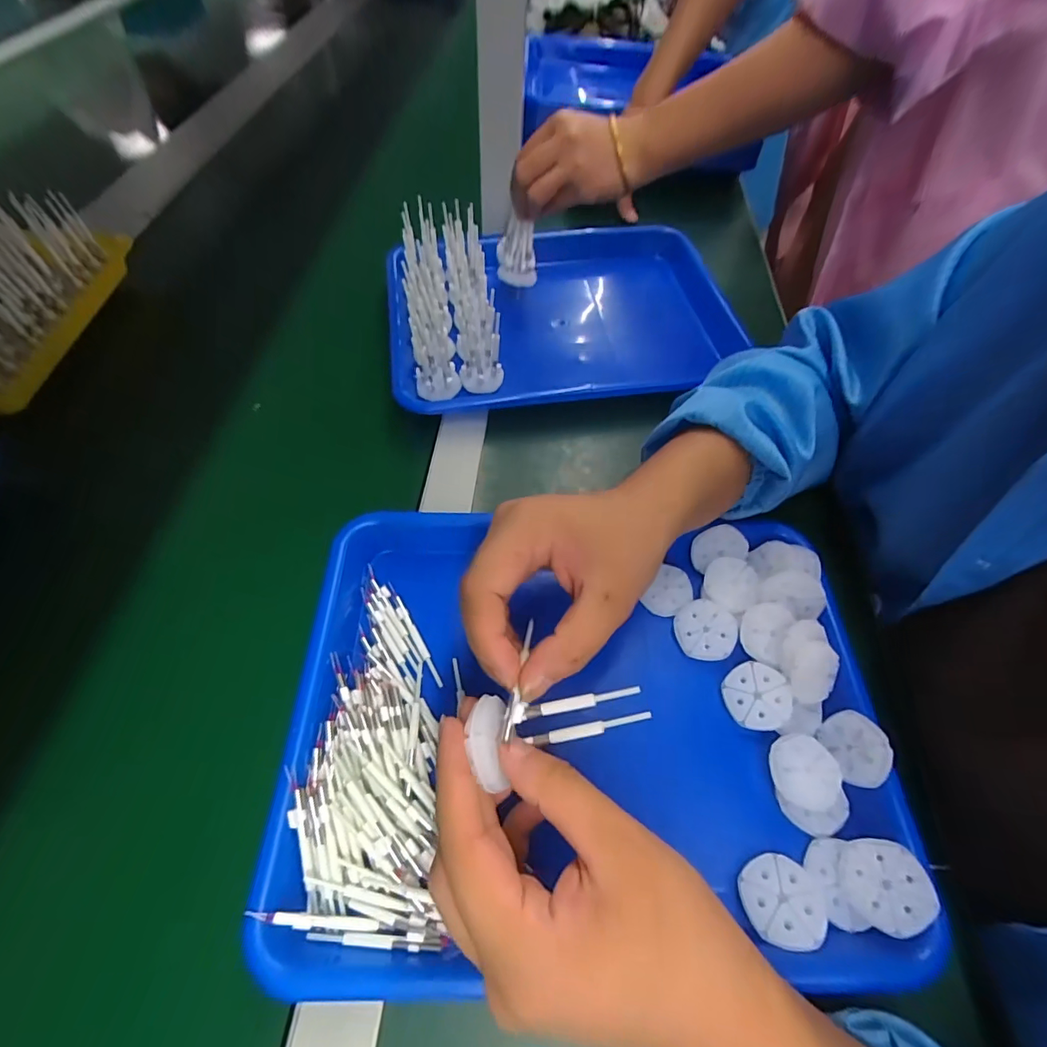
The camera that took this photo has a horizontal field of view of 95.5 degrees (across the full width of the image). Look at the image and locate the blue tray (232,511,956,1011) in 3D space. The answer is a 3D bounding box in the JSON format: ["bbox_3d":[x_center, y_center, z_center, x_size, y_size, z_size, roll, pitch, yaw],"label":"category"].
[{"bbox_3d":[0.033,0.113,0.290,0.326,0.057,0.242,1,59,-2],"label":"blue tray"}]

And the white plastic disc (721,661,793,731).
[{"bbox_3d":[0.142,0.104,0.289,0.037,0.004,0.038,-10,61,18],"label":"white plastic disc"}]

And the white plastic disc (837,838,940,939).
[{"bbox_3d":[0.181,0.180,0.237,0.038,0.006,0.038,-14,56,22],"label":"white plastic disc"}]

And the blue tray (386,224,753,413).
[{"bbox_3d":[0.033,-0.209,0.475,0.324,0.039,0.249,-7,59,-7],"label":"blue tray"}]

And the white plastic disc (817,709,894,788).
[{"bbox_3d":[0.188,0.126,0.269,0.005,0.032,0.037,19,38,-23],"label":"white plastic disc"}]

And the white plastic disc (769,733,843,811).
[{"bbox_3d":[0.160,0.140,0.269,0.037,0.007,0.037,1,59,-2],"label":"white plastic disc"}]

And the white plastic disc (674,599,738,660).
[{"bbox_3d":[0.120,0.069,0.313,0.038,0.004,0.038,-4,69,10],"label":"white plastic disc"}]

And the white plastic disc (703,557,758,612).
[{"bbox_3d":[0.141,0.040,0.323,0.034,0.005,0.038,38,64,18],"label":"white plastic disc"}]

